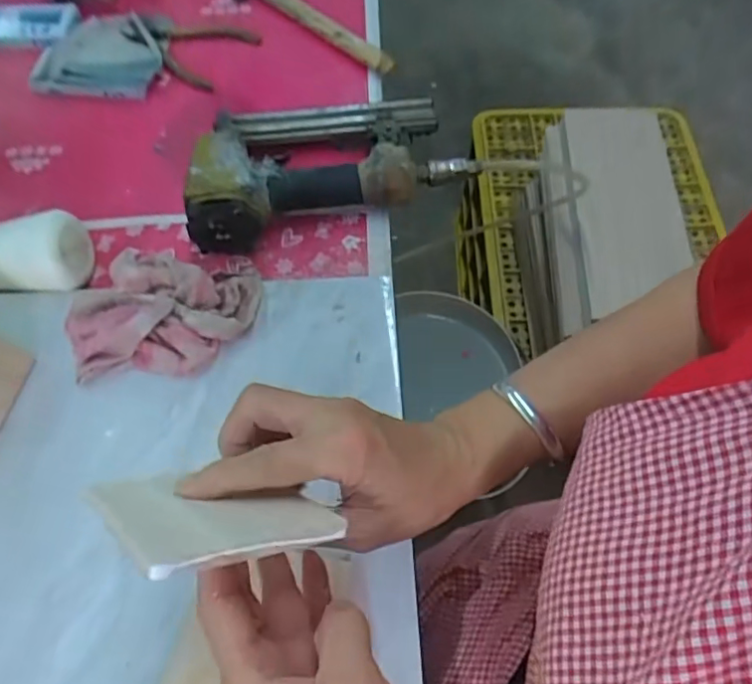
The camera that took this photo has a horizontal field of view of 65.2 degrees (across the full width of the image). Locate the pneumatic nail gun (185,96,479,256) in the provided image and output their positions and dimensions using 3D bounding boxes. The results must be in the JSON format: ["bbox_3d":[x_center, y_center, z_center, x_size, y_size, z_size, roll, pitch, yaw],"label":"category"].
[{"bbox_3d":[-0.056,-0.179,0.535,0.251,0.064,0.159,-18,61,-8],"label":"pneumatic nail gun"}]

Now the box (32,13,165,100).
[{"bbox_3d":[-0.297,-0.314,0.644,0.132,0.023,0.106,10,61,7],"label":"box"}]

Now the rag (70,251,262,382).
[{"bbox_3d":[-0.168,-0.026,0.459,0.143,0.037,0.100,-4,60,-1],"label":"rag"}]

